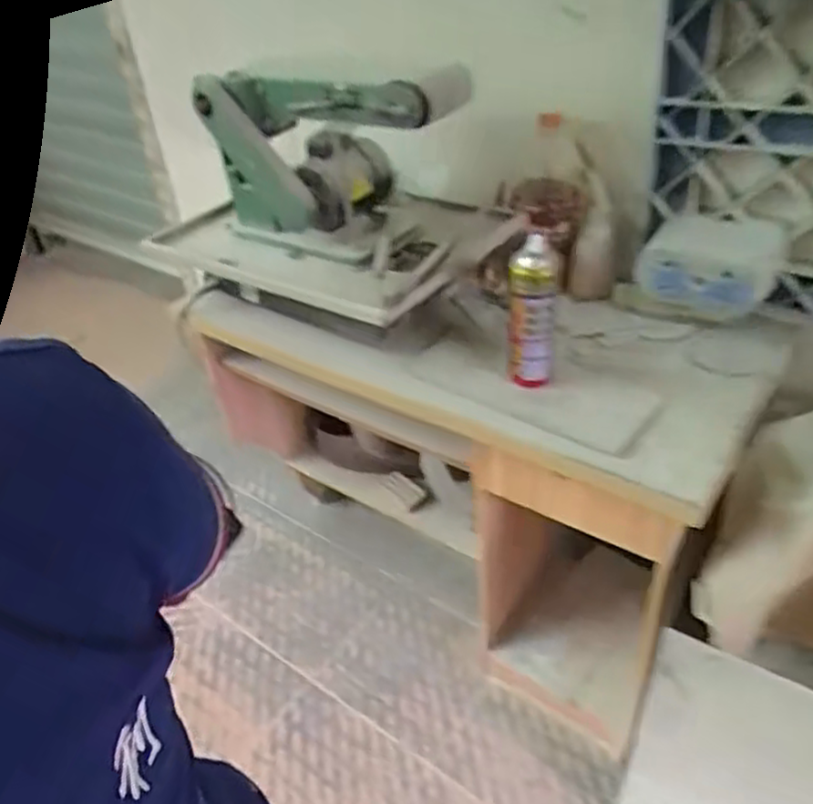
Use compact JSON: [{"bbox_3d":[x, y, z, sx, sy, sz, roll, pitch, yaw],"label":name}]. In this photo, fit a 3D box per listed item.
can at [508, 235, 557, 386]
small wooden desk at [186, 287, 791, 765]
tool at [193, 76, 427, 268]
[{"bbox_3d":[0.171,-0.114,0.982,0.068,0.219,0.052,4,37,12],"label":"can"},{"bbox_3d":[0.078,0.138,1.403,1.001,0.728,0.493,25,45,32],"label":"small wooden desk"},{"bbox_3d":[-0.106,-0.380,1.135,0.411,0.265,0.192,17,39,30],"label":"tool"}]

